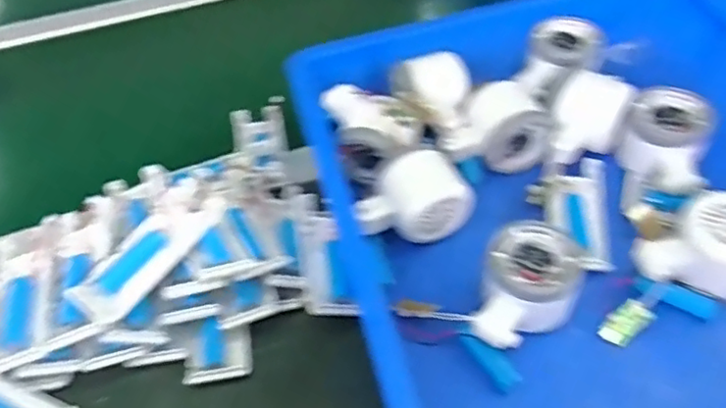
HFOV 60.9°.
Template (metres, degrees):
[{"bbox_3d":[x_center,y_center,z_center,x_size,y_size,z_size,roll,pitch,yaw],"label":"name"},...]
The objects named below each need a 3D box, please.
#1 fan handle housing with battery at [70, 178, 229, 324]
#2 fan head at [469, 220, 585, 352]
[{"bbox_3d":[-0.141,0.030,0.408,0.041,0.016,0.107,31,68,26],"label":"fan handle housing with battery"},{"bbox_3d":[0.107,0.060,0.406,0.060,0.050,0.080,19,50,18],"label":"fan head"}]

